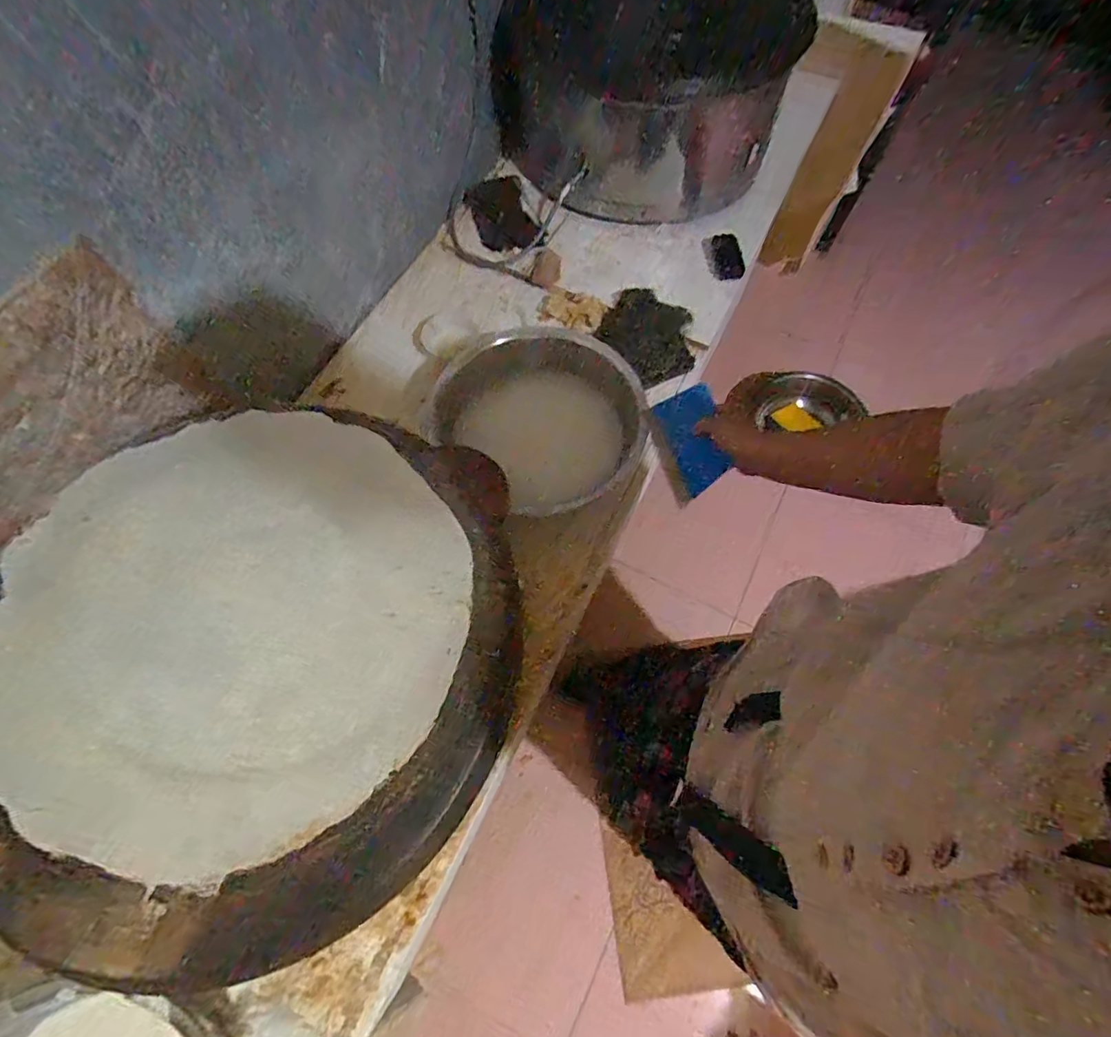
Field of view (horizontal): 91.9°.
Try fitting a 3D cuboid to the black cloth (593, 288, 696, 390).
[{"bbox_3d":[0.179,-0.348,1.040,0.189,0.038,0.159,25,87,3],"label":"black cloth"}]

